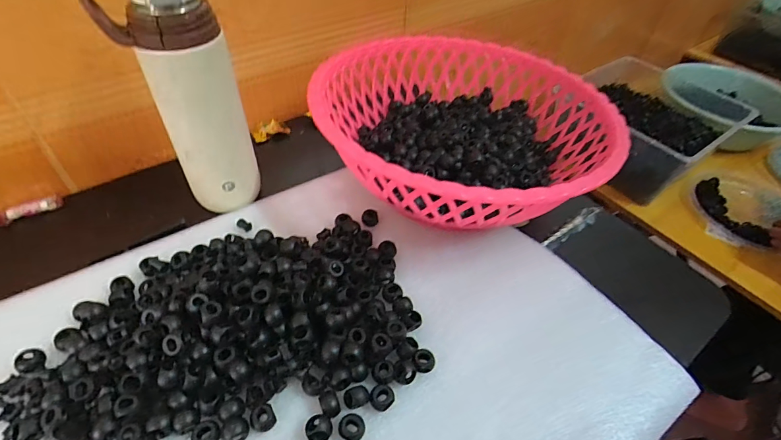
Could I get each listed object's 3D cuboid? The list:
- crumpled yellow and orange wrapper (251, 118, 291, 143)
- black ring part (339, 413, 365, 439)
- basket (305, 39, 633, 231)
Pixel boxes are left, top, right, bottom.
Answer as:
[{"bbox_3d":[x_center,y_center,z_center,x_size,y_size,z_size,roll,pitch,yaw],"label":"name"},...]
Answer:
[{"bbox_3d":[-0.156,-0.117,0.533,0.045,0.011,0.026,-21,52,-24],"label":"crumpled yellow and orange wrapper"},{"bbox_3d":[-0.027,0.142,0.282,0.017,0.009,0.016,3,46,-4],"label":"black ring part"},{"bbox_3d":[0.075,-0.092,0.450,0.292,0.105,0.293,-2,48,-6],"label":"basket"}]

